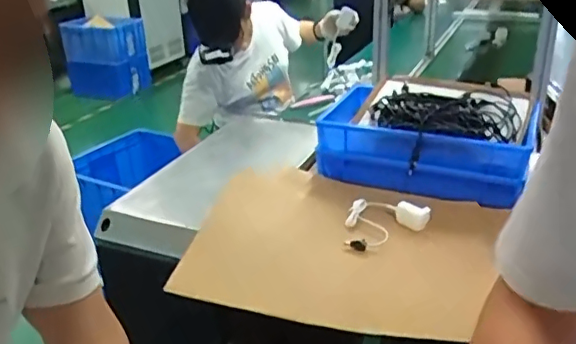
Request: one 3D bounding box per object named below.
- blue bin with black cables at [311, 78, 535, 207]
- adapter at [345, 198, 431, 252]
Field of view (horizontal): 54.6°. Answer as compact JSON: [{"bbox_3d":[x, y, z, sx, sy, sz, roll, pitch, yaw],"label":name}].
[{"bbox_3d":[0.313,-0.085,1.258,0.440,0.154,0.299,11,29,24],"label":"blue bin with black cables"},{"bbox_3d":[0.170,0.090,1.063,0.181,0.036,0.123,-17,30,-29],"label":"adapter"}]

